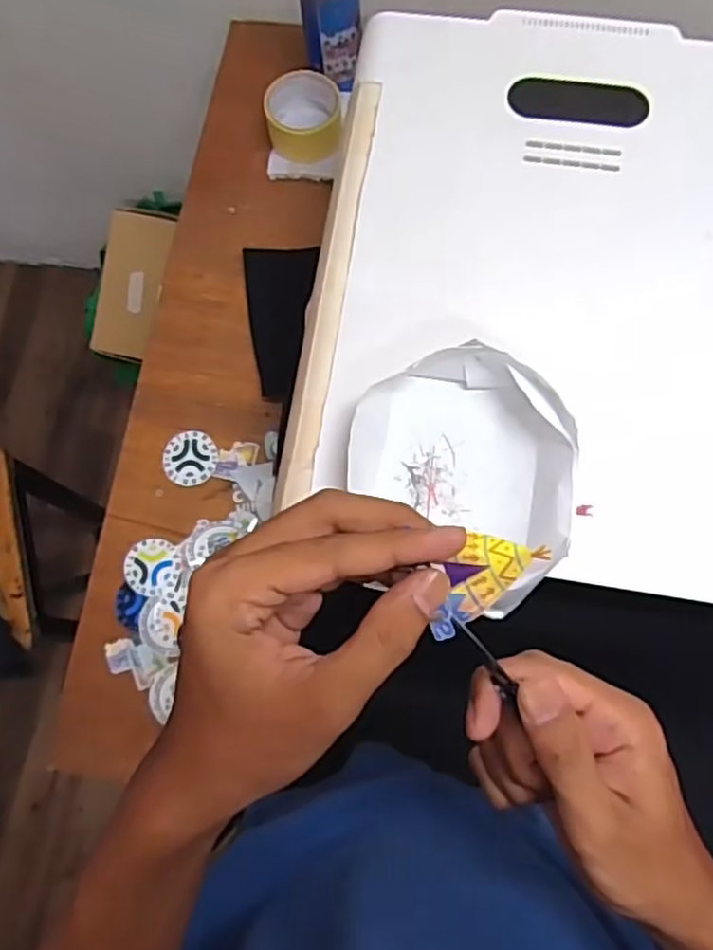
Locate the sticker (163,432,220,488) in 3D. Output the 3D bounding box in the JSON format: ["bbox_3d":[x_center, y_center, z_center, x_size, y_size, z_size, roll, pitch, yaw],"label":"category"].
[{"bbox_3d":[-0.174,-0.018,0.722,0.056,0.007,0.057,0,79,-3],"label":"sticker"}]

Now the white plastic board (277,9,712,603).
[{"bbox_3d":[0.166,-0.170,0.581,0.391,0.039,0.495,8,75,4],"label":"white plastic board"}]

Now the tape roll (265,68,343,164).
[{"bbox_3d":[-0.060,-0.415,0.795,0.086,0.041,0.089,-1,74,2],"label":"tape roll"}]

